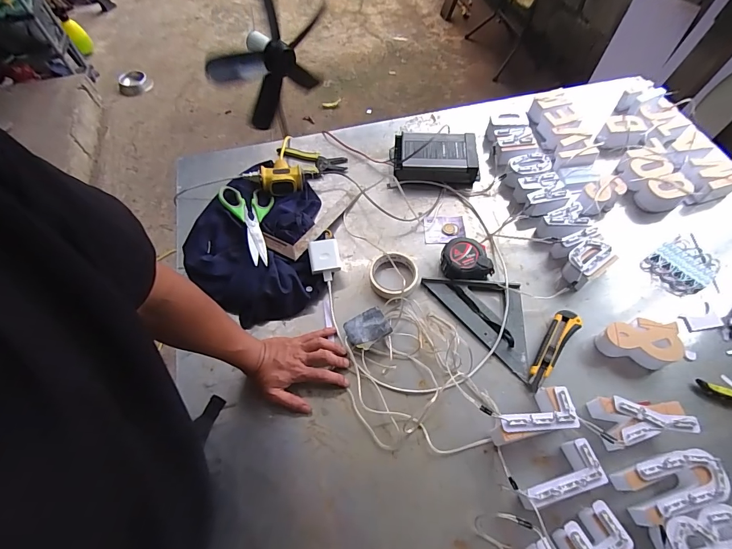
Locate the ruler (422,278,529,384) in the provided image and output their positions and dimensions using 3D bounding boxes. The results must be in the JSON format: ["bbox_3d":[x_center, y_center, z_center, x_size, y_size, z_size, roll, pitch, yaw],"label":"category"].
[{"bbox_3d":[0.222,0.058,0.657,0.110,0.020,0.225,-35,65,-19],"label":"ruler"}]

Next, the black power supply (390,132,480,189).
[{"bbox_3d":[0.150,-0.253,0.827,0.182,0.054,0.130,-2,60,-1],"label":"black power supply"}]

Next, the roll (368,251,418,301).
[{"bbox_3d":[0.051,0.004,0.694,0.086,0.022,0.093,0,60,0],"label":"roll"}]

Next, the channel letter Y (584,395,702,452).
[{"bbox_3d":[0.397,0.213,0.551,0.129,0.051,0.070,-4,60,-2],"label":"channel letter Y"}]

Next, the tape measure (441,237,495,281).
[{"bbox_3d":[0.185,-0.026,0.703,0.081,0.045,0.079,0,60,0],"label":"tape measure"}]

